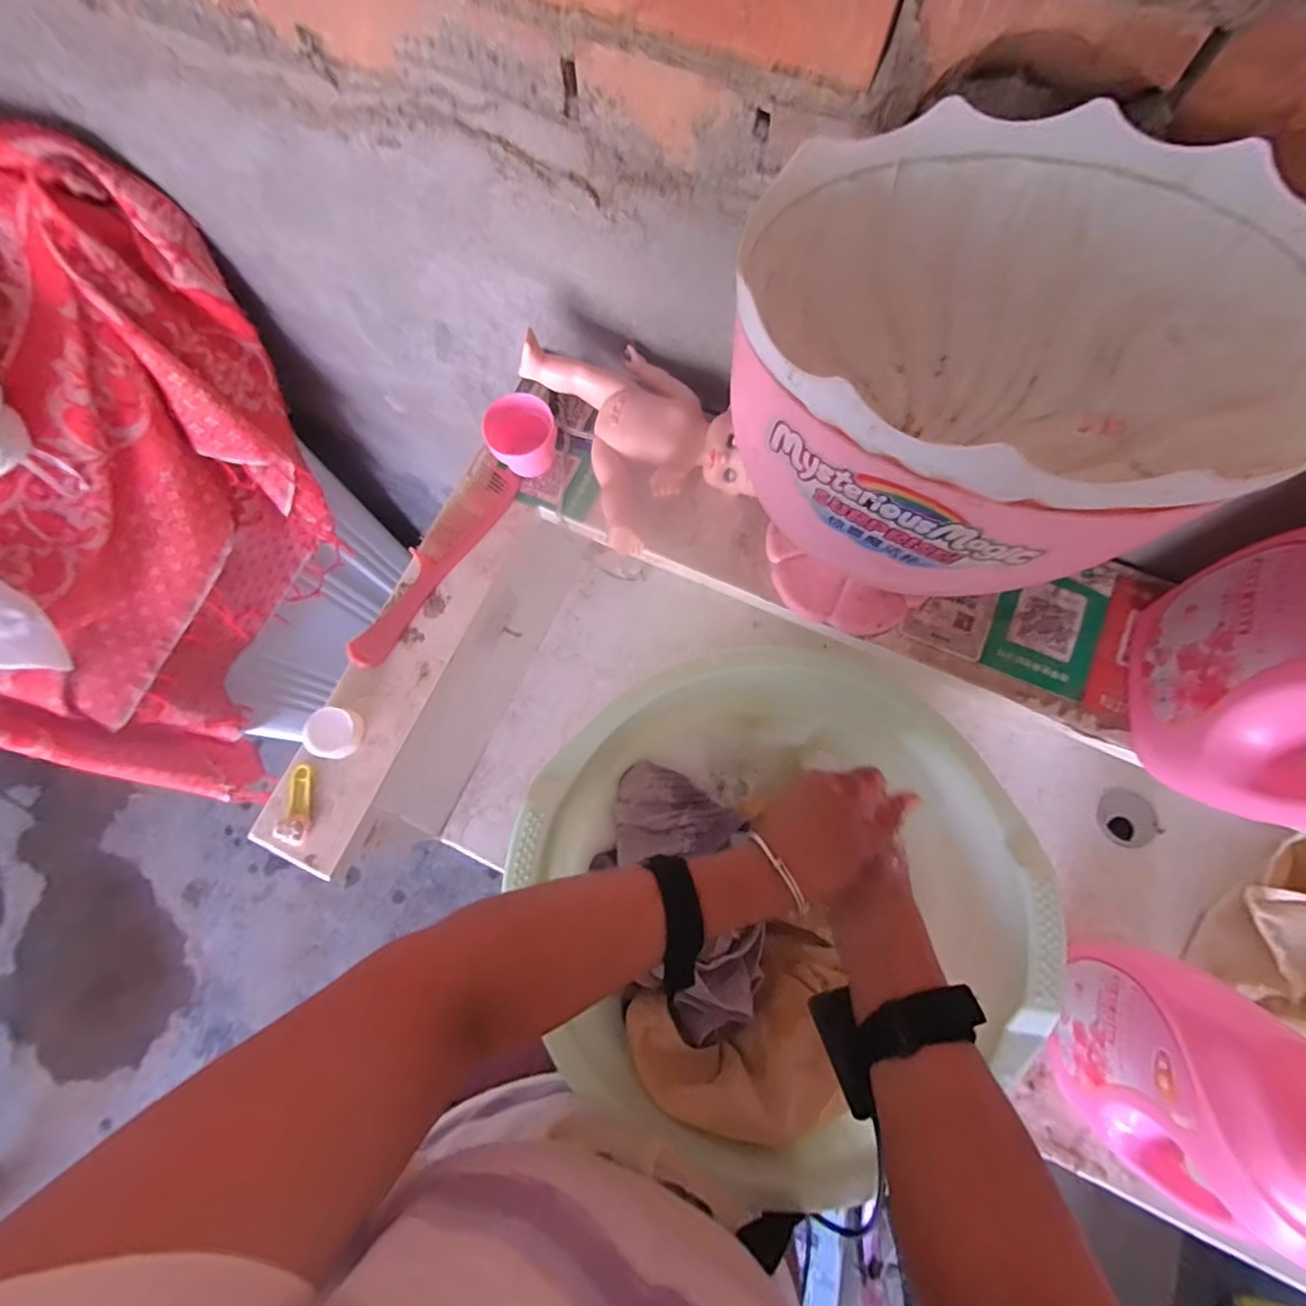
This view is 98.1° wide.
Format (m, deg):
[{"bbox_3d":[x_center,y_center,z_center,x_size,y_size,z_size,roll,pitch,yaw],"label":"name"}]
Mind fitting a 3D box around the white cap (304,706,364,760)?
[{"bbox_3d":[-0.253,0.064,0.446,0.033,0.028,0.036,0,74,1],"label":"white cap"}]

